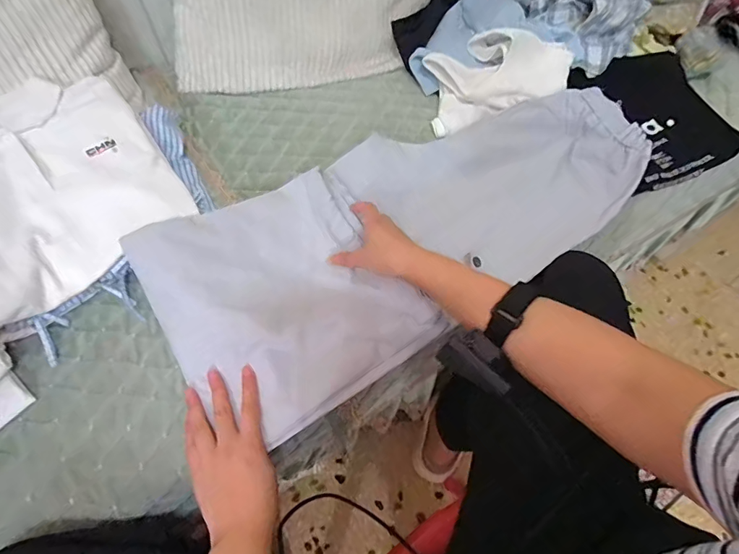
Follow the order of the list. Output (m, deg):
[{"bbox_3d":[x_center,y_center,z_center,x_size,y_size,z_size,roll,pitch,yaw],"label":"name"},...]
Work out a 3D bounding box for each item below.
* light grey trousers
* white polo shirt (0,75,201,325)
[{"bbox_3d":[0.073,-0.080,0.575,0.694,0.068,0.293,-27,63,-18],"label":"light grey trousers"},{"bbox_3d":[-0.436,-0.121,0.526,0.333,0.060,0.318,-39,68,-24],"label":"white polo shirt"}]

